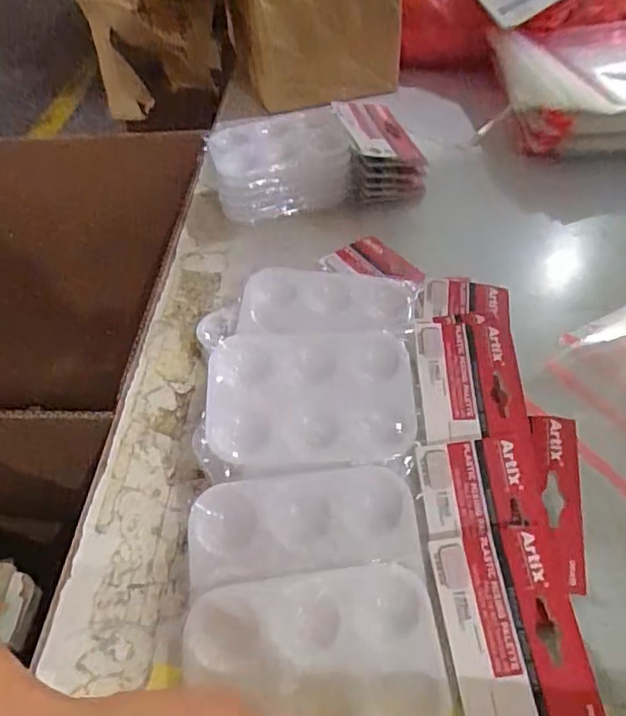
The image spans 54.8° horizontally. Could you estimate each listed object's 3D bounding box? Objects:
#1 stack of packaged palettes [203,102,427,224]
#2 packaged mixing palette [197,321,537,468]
[{"bbox_3d":[0.003,-0.185,0.586,0.200,0.074,0.105,-18,47,-11],"label":"stack of packaged palettes"},{"bbox_3d":[0.033,0.020,0.367,0.190,0.012,0.090,-2,60,-4],"label":"packaged mixing palette"}]

